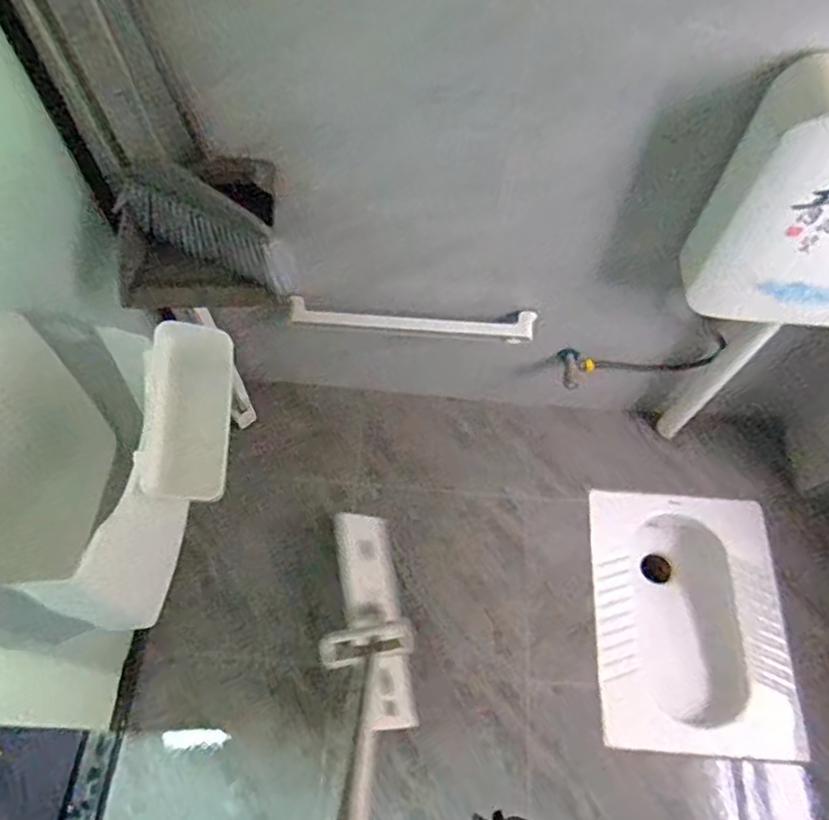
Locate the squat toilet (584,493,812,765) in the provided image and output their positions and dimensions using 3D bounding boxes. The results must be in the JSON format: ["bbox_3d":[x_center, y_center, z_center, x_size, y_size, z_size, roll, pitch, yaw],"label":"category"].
[{"bbox_3d":[0.608,0.467,1.438,0.415,0.206,0.557,4,62,2],"label":"squat toilet"}]

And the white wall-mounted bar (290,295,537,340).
[{"bbox_3d":[-0.001,-0.182,1.247,0.487,0.034,0.044,2,62,0],"label":"white wall-mounted bar"}]

